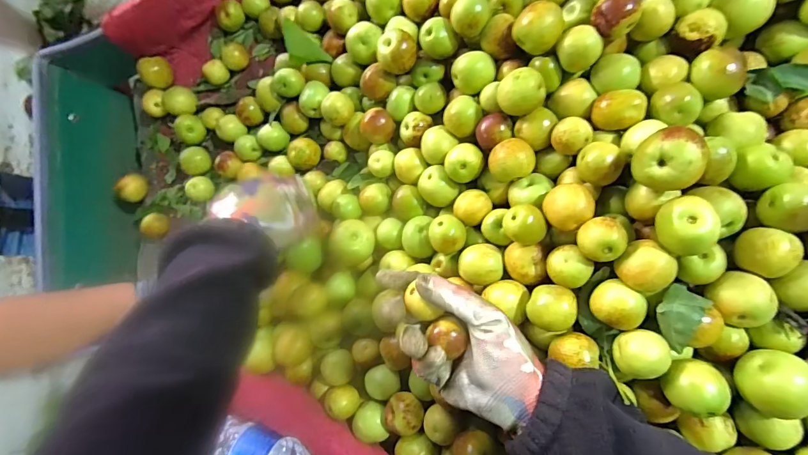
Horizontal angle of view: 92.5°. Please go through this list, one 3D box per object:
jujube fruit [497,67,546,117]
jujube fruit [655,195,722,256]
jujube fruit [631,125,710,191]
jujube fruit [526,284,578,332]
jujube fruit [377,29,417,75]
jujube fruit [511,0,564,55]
[{"bbox_3d":[0.101,-0.115,0.336,0.036,0.031,0.035,-1,85,6],"label":"jujube fruit"},{"bbox_3d":[0.199,-0.001,0.274,0.027,0.029,0.040,-6,84,6],"label":"jujube fruit"},{"bbox_3d":[0.185,-0.046,0.277,0.036,0.043,0.041,-16,84,5],"label":"jujube fruit"},{"bbox_3d":[0.118,0.064,0.312,0.033,0.028,0.035,-1,85,6],"label":"jujube fruit"},{"bbox_3d":[-0.007,-0.178,0.400,0.039,0.031,0.039,-1,85,6],"label":"jujube fruit"},{"bbox_3d":[0.115,-0.170,0.336,0.039,0.032,0.031,15,87,7],"label":"jujube fruit"}]

